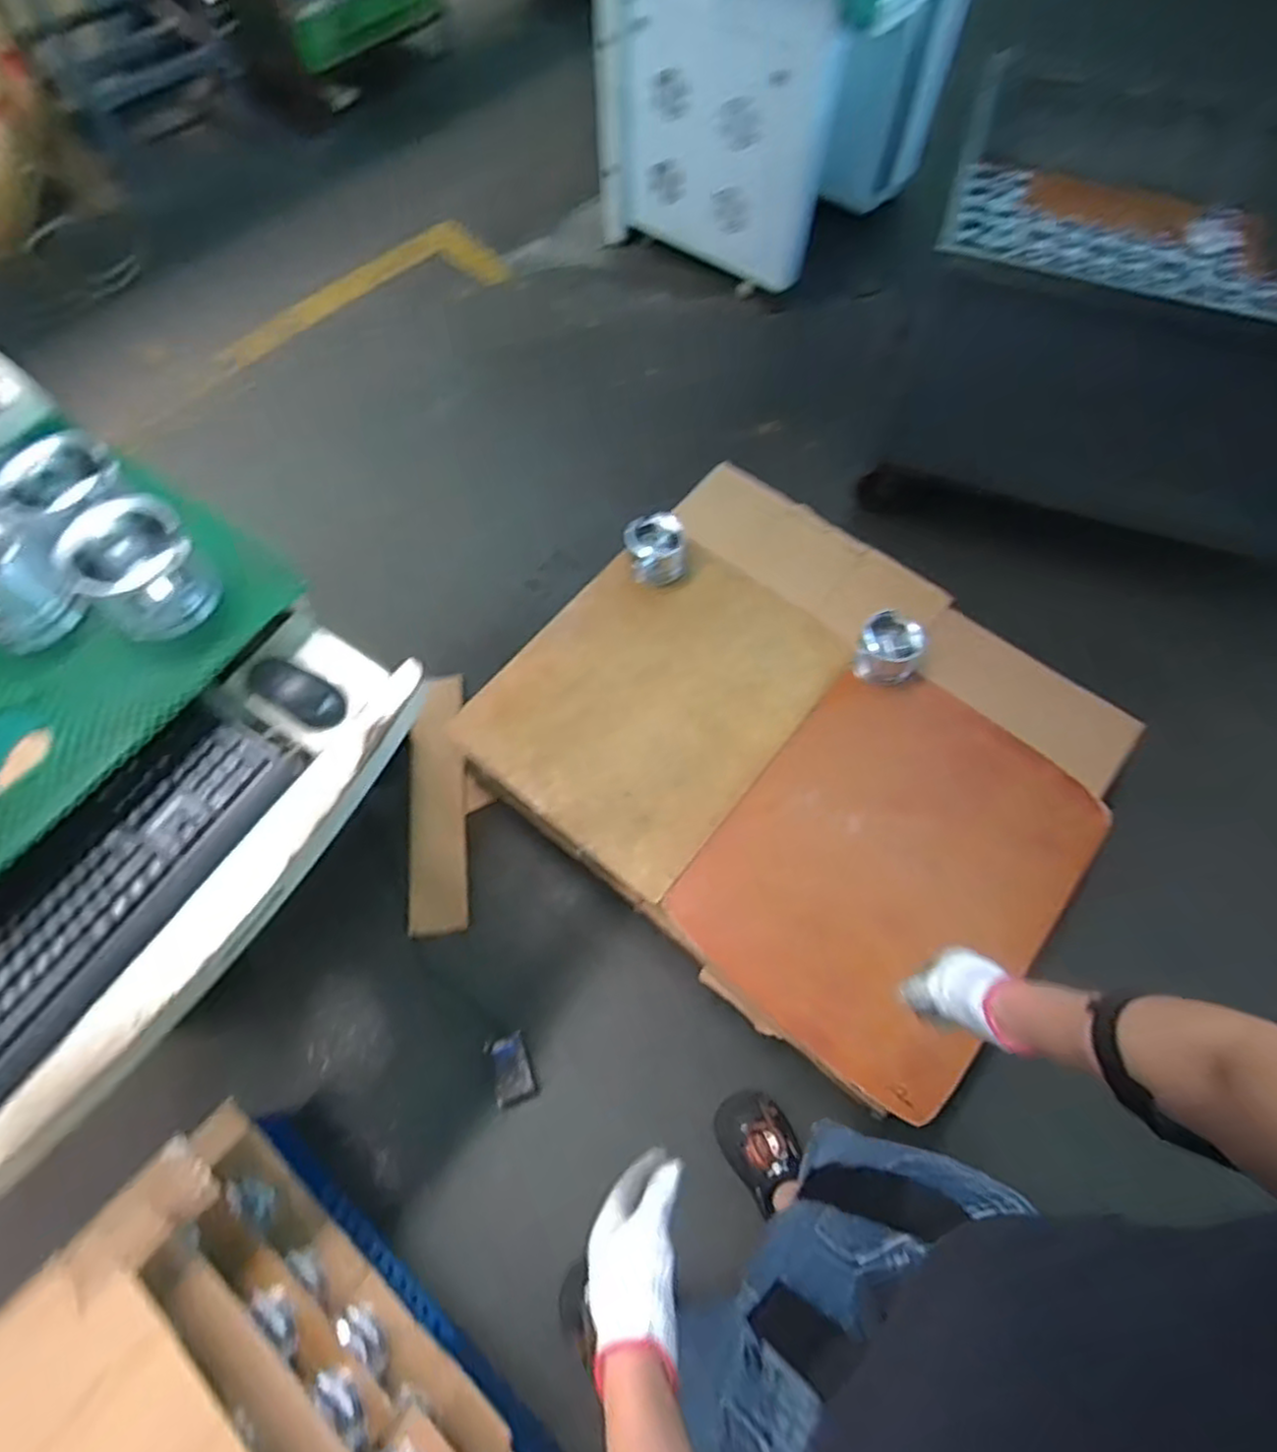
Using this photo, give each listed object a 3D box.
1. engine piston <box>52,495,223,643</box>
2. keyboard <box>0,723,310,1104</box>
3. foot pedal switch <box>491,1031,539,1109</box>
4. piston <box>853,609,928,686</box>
[{"bbox_3d":[-0.521,-0.163,0.760,0.104,0.120,0.112,35,68,15],"label":"engine piston"},{"bbox_3d":[-0.545,0.179,0.736,0.118,0.029,0.434,30,67,13],"label":"keyboard"},{"bbox_3d":[-0.227,0.617,1.291,0.071,0.016,0.111,-17,67,-8],"label":"foot pedal switch"},{"bbox_3d":[0.488,-0.146,1.403,0.117,0.091,0.117,0,65,0],"label":"piston"}]

